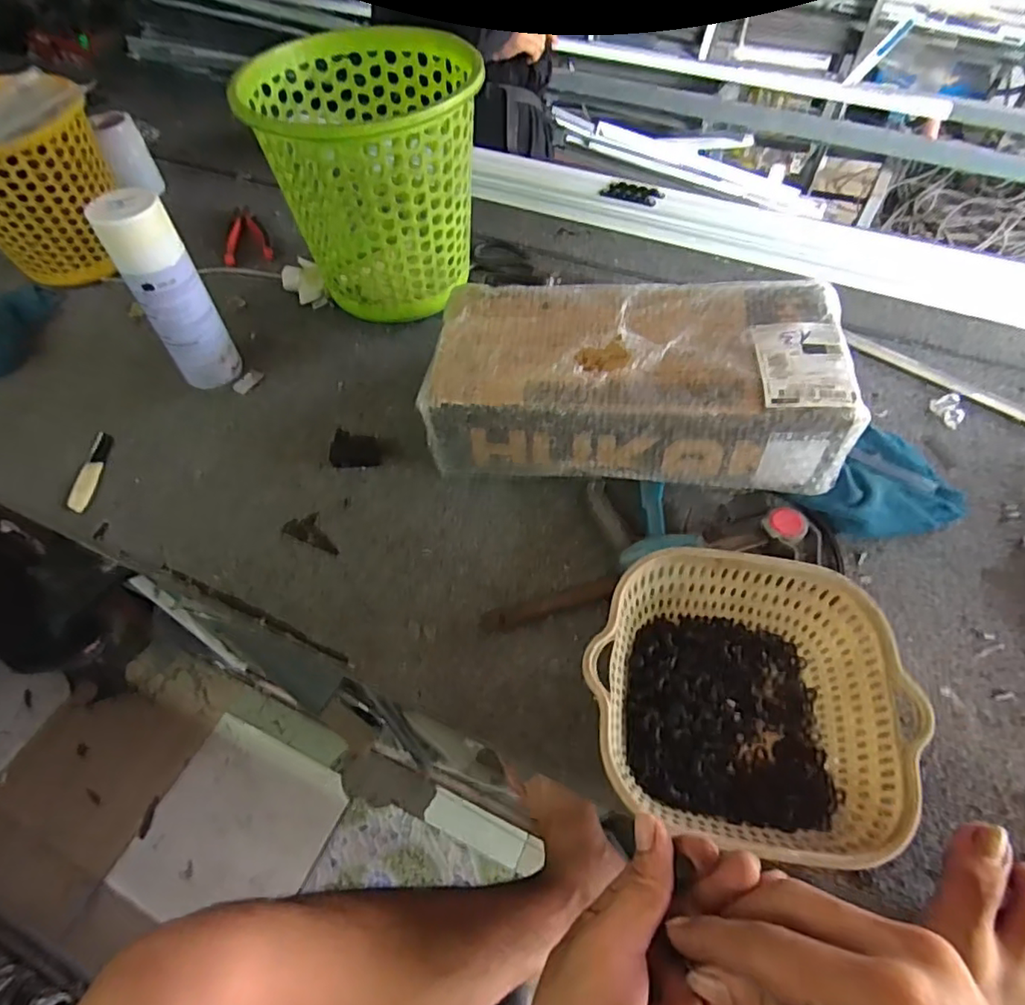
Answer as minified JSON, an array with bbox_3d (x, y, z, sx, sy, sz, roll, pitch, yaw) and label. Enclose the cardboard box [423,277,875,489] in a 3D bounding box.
[{"bbox_3d":[0.112,-0.119,0.573,0.370,0.115,0.172,5,56,4],"label":"cardboard box"}]

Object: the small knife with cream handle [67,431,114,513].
[{"bbox_3d":[-0.454,-0.035,0.632,0.020,0.004,0.107,-5,53,-2],"label":"small knife with cream handle"}]

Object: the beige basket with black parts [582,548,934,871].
[{"bbox_3d":[0.163,0.147,0.430,0.216,0.090,0.196,4,54,4],"label":"beige basket with black parts"}]

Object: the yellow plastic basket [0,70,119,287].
[{"bbox_3d":[-0.627,-0.404,0.769,0.204,0.201,0.184,32,62,21],"label":"yellow plastic basket"}]

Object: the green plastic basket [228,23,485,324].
[{"bbox_3d":[-0.157,-0.363,0.705,0.240,0.256,0.245,-14,57,-8],"label":"green plastic basket"}]

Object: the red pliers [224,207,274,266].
[{"bbox_3d":[-0.396,-0.393,0.865,0.065,0.011,0.143,-19,55,-13],"label":"red pliers"}]

